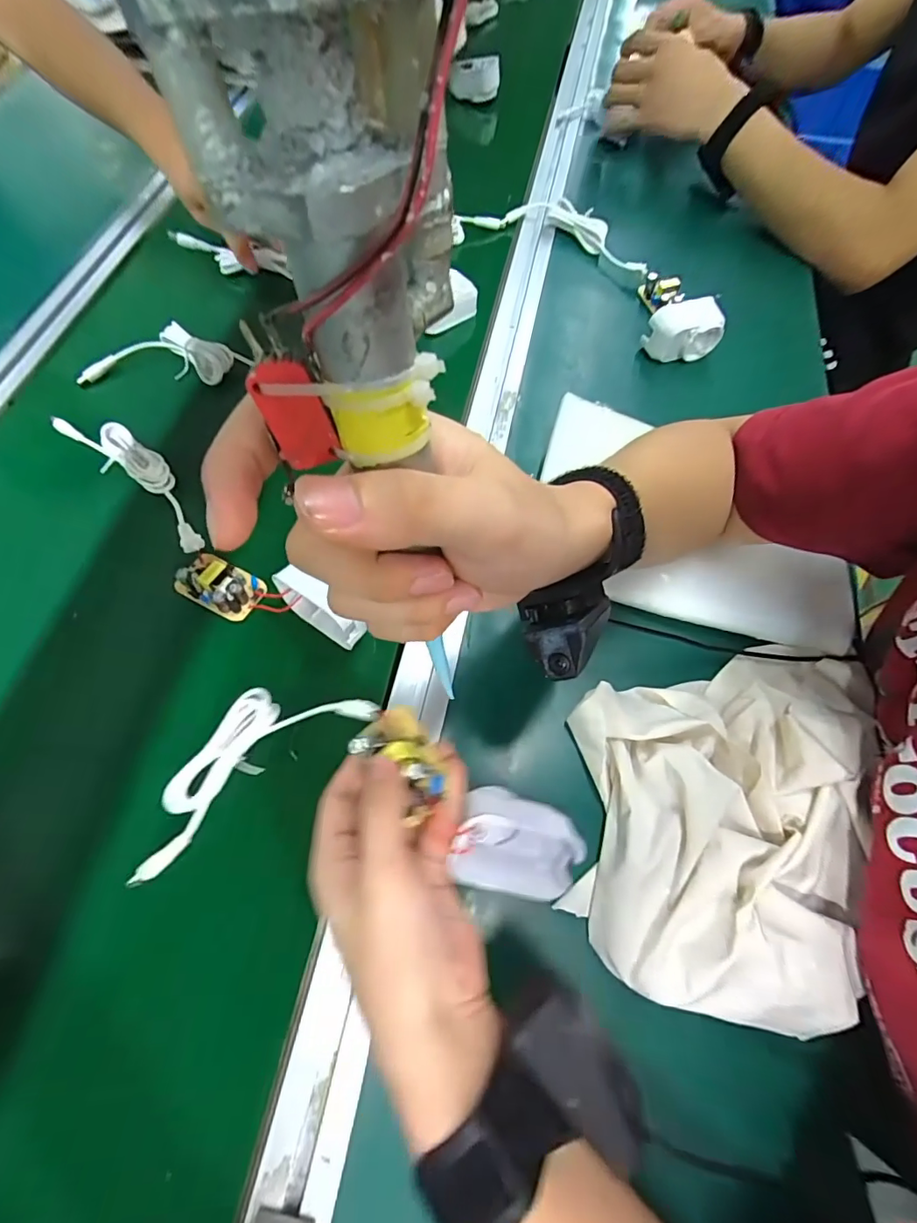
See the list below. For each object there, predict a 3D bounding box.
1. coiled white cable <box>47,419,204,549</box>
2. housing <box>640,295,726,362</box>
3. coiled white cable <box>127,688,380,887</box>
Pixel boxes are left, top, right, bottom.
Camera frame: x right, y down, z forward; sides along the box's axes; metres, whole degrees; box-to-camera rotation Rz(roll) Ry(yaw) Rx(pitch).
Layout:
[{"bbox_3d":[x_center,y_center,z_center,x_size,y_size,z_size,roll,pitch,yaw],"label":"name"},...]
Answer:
[{"bbox_3d":[-0.263,-0.115,0.416,0.199,0.019,0.039,40,70,15],"label":"coiled white cable"},{"bbox_3d":[0.219,-0.272,0.490,0.070,0.048,0.029,-6,66,-5],"label":"housing"},{"bbox_3d":[-0.130,0.085,0.318,0.166,0.028,0.069,-30,69,0],"label":"coiled white cable"}]

